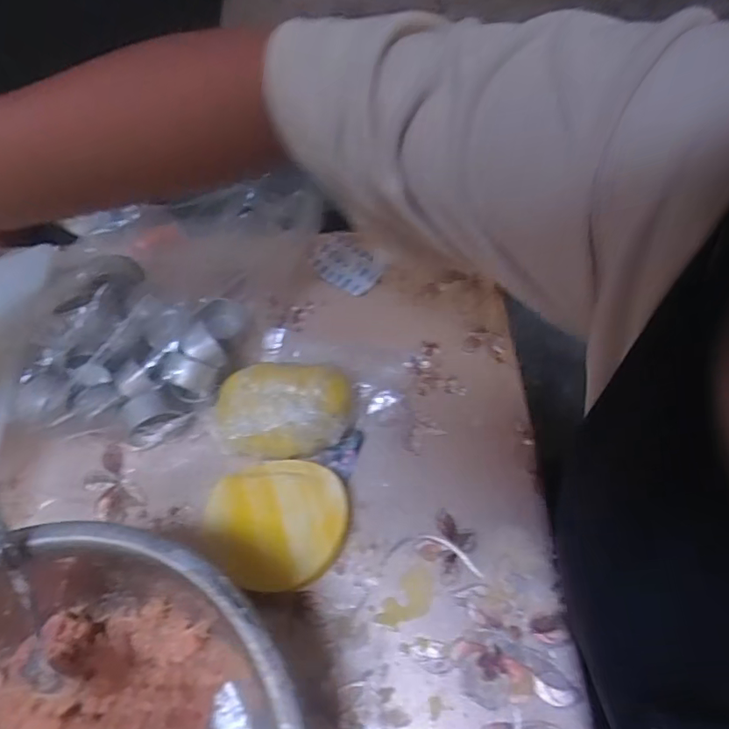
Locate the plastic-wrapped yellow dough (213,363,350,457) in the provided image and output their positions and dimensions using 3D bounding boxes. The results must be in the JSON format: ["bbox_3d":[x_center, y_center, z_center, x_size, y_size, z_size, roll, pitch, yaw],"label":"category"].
[{"bbox_3d":[-0.058,0.036,0.397,0.095,0.043,0.062,-2,57,-1],"label":"plastic-wrapped yellow dough"}]

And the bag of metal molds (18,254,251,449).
[{"bbox_3d":[-0.180,-0.008,0.420,0.148,0.071,0.139,-1,57,0],"label":"bag of metal molds"}]

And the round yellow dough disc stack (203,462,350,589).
[{"bbox_3d":[-0.061,0.111,0.369,0.093,0.027,0.086,0,57,0],"label":"round yellow dough disc stack"}]

